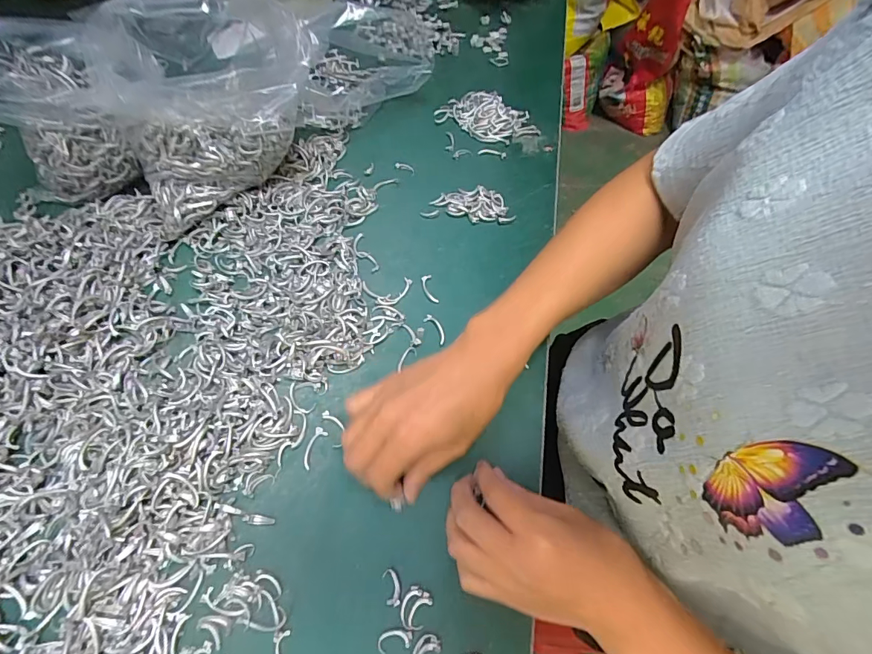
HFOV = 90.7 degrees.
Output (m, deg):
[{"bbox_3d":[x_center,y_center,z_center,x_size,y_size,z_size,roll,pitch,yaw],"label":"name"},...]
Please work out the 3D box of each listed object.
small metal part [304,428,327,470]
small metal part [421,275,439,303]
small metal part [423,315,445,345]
[{"bbox_3d":[-0.091,0.089,0.316,0.010,0.004,0.030,21,61,10],"label":"small metal part"},{"bbox_3d":[-0.006,-0.034,0.389,0.010,0.004,0.030,-13,61,-10],"label":"small metal part"},{"bbox_3d":[0.000,0.001,0.367,0.010,0.004,0.031,-27,65,-17],"label":"small metal part"}]

